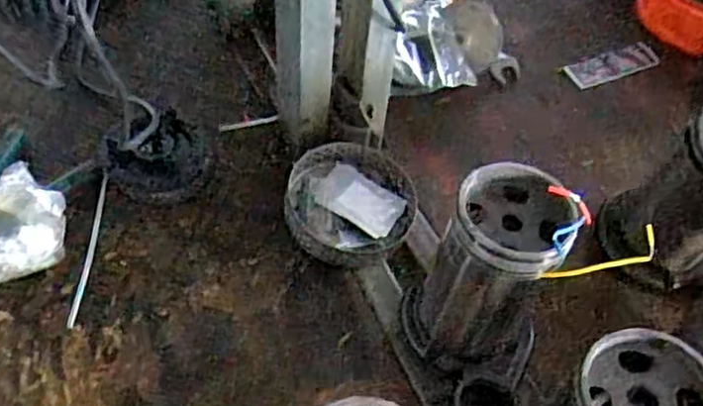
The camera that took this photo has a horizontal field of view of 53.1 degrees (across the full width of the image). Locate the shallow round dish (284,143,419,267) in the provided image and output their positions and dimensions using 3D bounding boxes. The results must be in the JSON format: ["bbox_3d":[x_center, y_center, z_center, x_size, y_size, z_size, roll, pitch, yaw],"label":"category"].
[{"bbox_3d":[0.000,0.004,0.726,0.130,0.043,0.128,2,54,-3],"label":"shallow round dish"}]

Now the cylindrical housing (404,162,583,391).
[{"bbox_3d":[0.113,0.073,0.585,0.107,0.196,0.099,2,54,-3],"label":"cylindrical housing"}]

